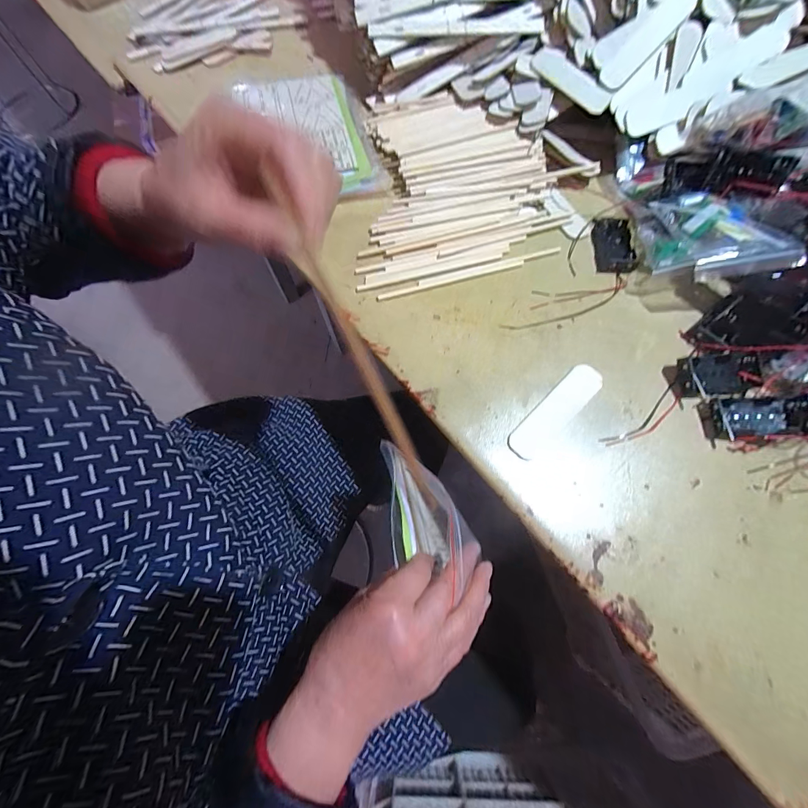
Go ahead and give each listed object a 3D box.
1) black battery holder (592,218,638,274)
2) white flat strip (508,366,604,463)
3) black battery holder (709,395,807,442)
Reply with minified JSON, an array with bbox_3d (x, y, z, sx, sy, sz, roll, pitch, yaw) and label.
[{"bbox_3d":[0.212,-0.161,0.354,0.034,0.013,0.062,4,70,2],"label":"black battery holder"},{"bbox_3d":[0.129,0.005,0.296,0.104,0.004,0.026,-42,75,-13],"label":"white flat strip"},{"bbox_3d":[0.281,0.010,0.277,0.060,0.012,0.032,-6,69,21],"label":"black battery holder"}]

